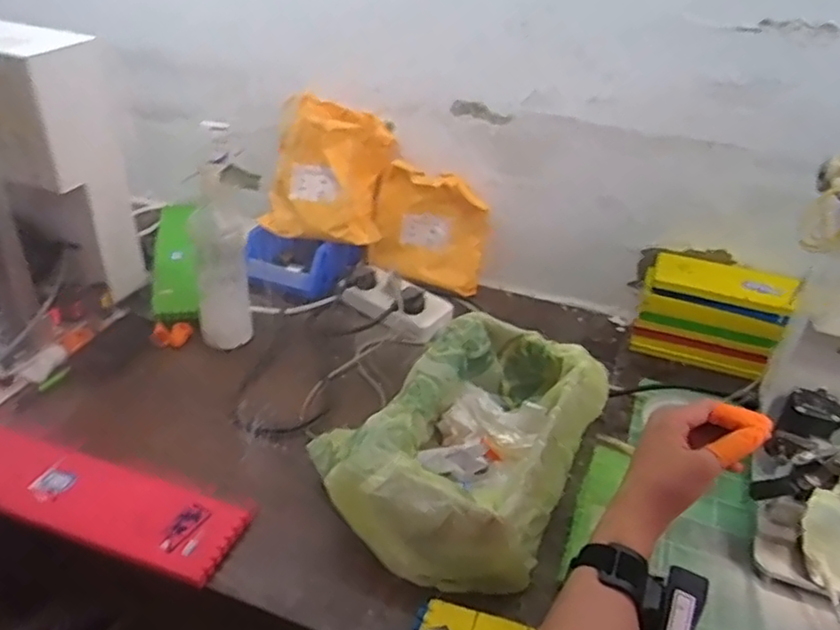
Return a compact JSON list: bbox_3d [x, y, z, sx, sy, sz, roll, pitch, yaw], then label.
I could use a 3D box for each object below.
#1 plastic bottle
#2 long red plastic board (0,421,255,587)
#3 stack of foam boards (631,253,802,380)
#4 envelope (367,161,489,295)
[{"bbox_3d":[-0.242,-0.054,0.810,0.055,0.176,0.055,13,35,16],"label":"plastic bottle"},{"bbox_3d":[-0.335,0.168,0.651,0.343,0.015,0.100,14,29,14],"label":"long red plastic board"},{"bbox_3d":[0.365,0.000,0.839,0.175,0.114,0.077,21,38,26],"label":"stack of foam boards"},{"bbox_3d":[0.013,-0.122,0.945,0.164,0.160,0.024,17,26,14],"label":"envelope"}]

